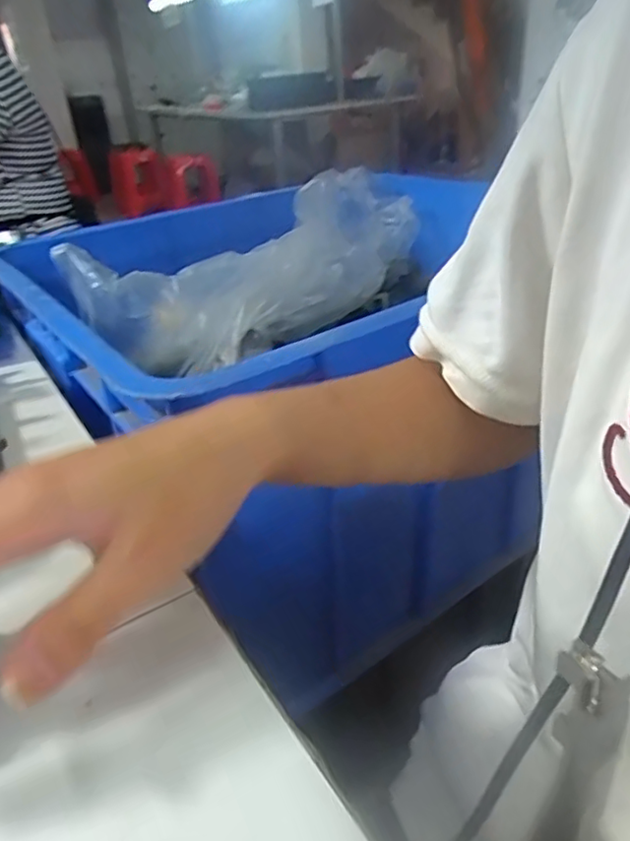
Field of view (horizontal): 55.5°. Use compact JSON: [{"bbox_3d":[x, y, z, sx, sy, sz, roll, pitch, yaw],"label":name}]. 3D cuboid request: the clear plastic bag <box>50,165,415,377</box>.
[{"bbox_3d":[-0.039,-0.169,0.679,0.148,0.133,0.458,13,34,28],"label":"clear plastic bag"}]

